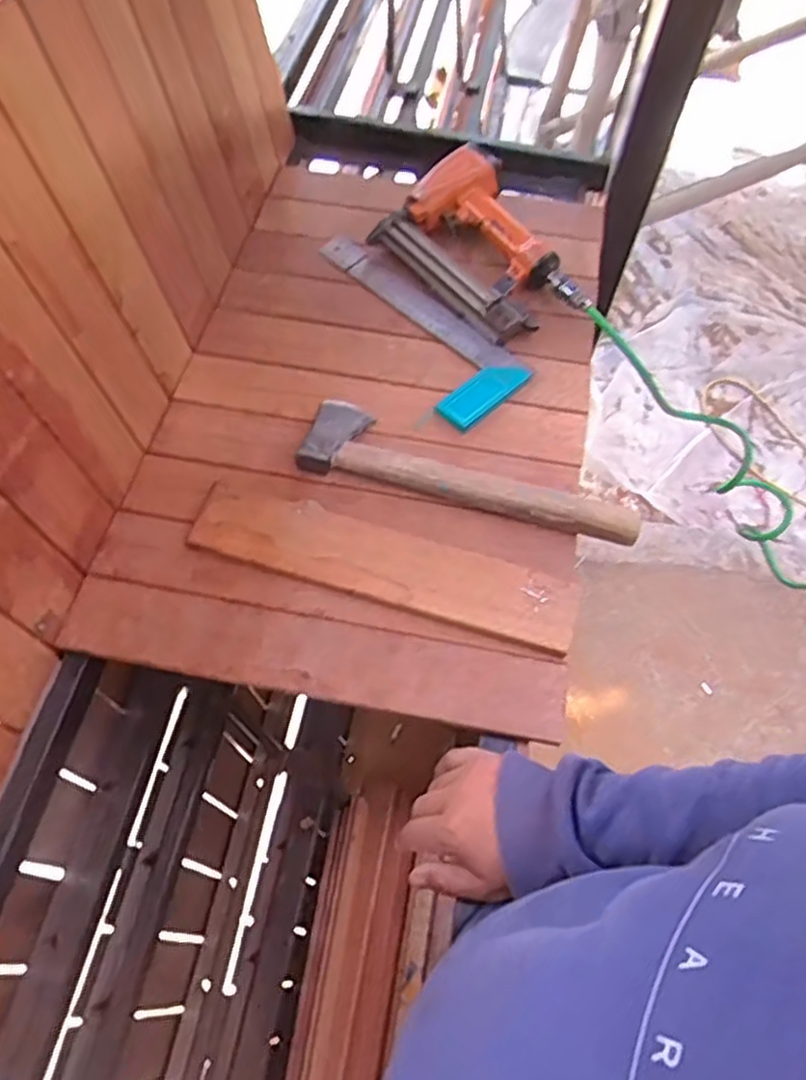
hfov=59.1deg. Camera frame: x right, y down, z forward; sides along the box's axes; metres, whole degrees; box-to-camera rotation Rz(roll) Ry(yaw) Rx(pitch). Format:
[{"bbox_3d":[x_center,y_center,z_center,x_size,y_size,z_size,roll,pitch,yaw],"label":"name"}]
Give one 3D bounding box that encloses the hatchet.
[{"bbox_3d":[0.061,-0.067,0.653,0.309,0.023,0.084,15,60,6],"label":"hatchet"}]

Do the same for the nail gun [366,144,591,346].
[{"bbox_3d":[0.094,-0.325,0.778,0.159,0.051,0.238,-36,68,-21],"label":"nail gun"}]

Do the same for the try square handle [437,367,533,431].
[{"bbox_3d":[0.080,-0.149,0.704,0.040,0.009,0.107,41,66,19],"label":"try square handle"}]

